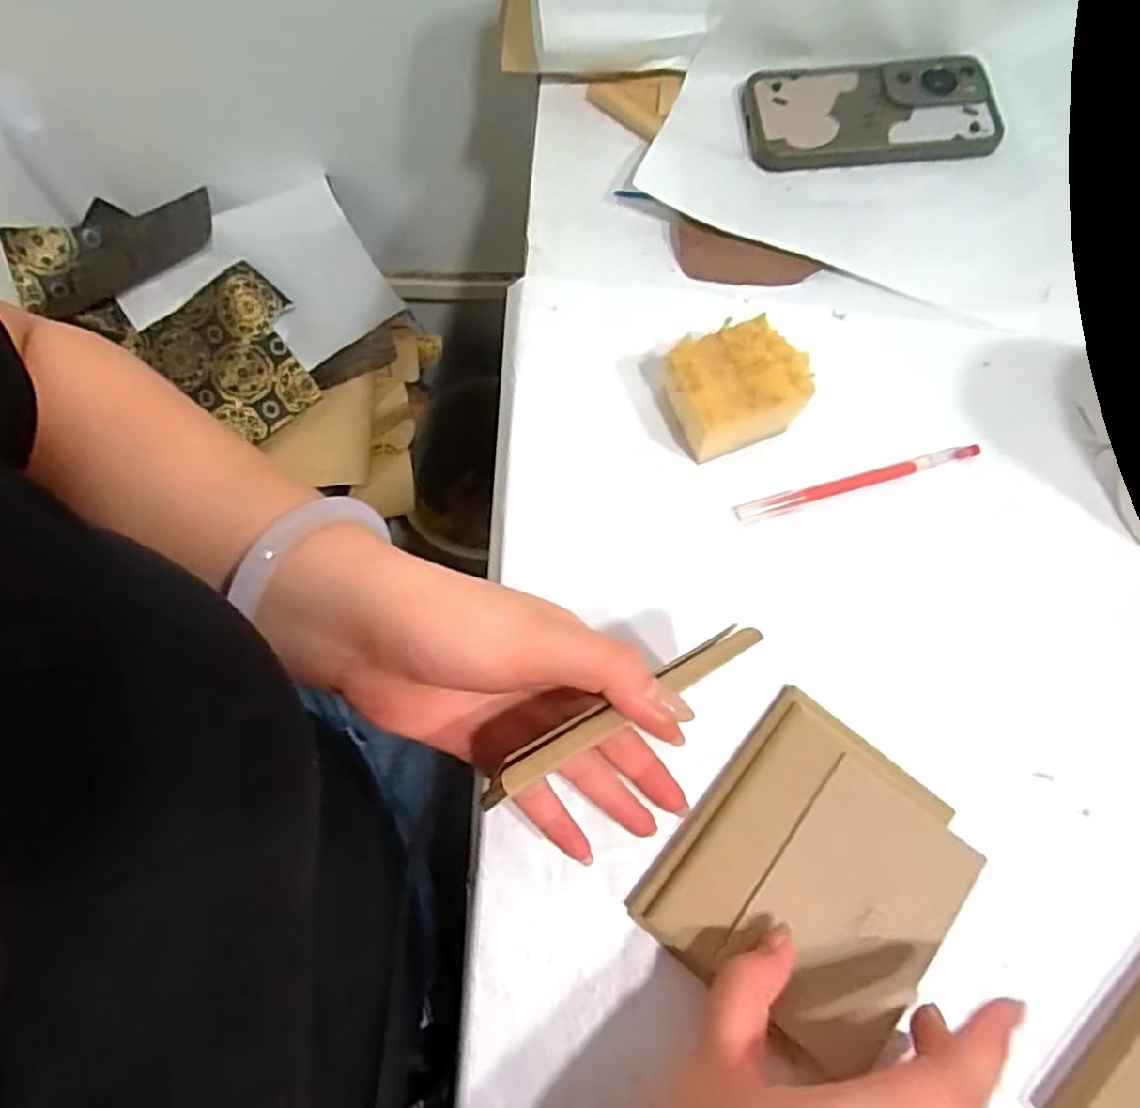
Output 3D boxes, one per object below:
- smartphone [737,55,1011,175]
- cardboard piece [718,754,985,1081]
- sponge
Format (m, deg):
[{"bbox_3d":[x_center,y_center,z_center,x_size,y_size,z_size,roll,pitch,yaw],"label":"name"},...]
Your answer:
[{"bbox_3d":[0.207,-0.303,0.479,0.166,0.015,0.080,-5,71,-1],"label":"smartphone"},{"bbox_3d":[0.125,0.159,0.309,0.074,0.004,0.112,36,75,13],"label":"cardboard piece"},{"bbox_3d":[0.091,-0.091,0.389,0.068,0.046,0.056,-20,72,-6],"label":"sponge"}]

